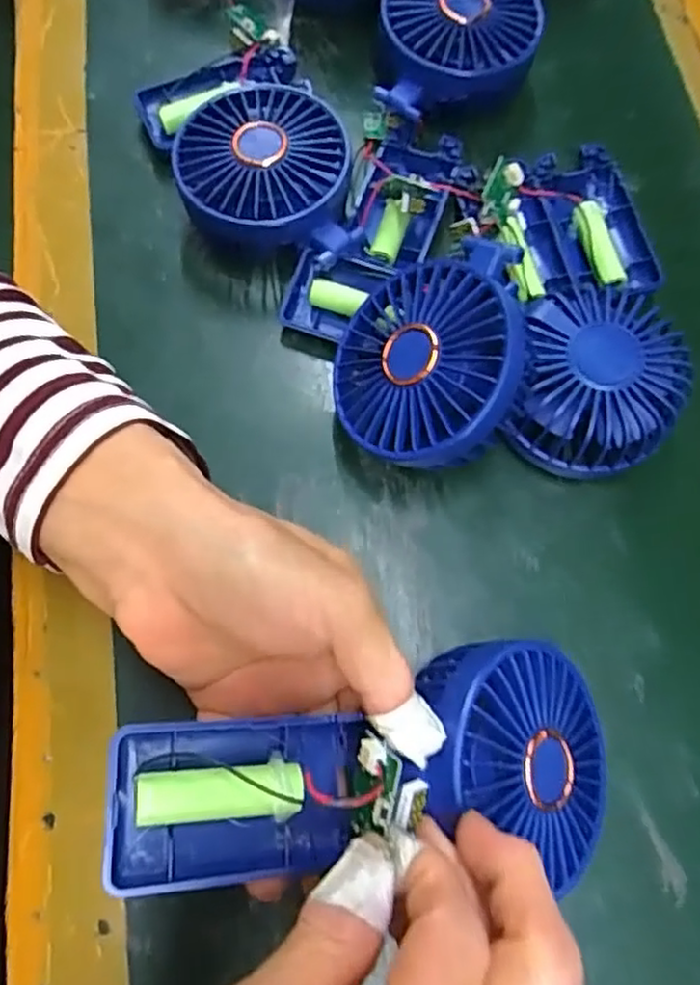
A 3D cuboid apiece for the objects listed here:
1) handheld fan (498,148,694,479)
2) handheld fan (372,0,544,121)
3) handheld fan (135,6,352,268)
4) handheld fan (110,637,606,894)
[{"bbox_3d":[0.117,-0.099,0.329,0.072,0.047,0.183,6,72,0],"label":"handheld fan"},{"bbox_3d":[0.058,-0.247,0.368,0.085,0.040,0.096,5,72,0],"label":"handheld fan"},{"bbox_3d":[-0.056,-0.190,0.352,0.091,0.046,0.178,-21,74,-8],"label":"handheld fan"},{"bbox_3d":[0.017,0.092,0.213,0.175,0.044,0.075,0,71,-21],"label":"handheld fan"}]

